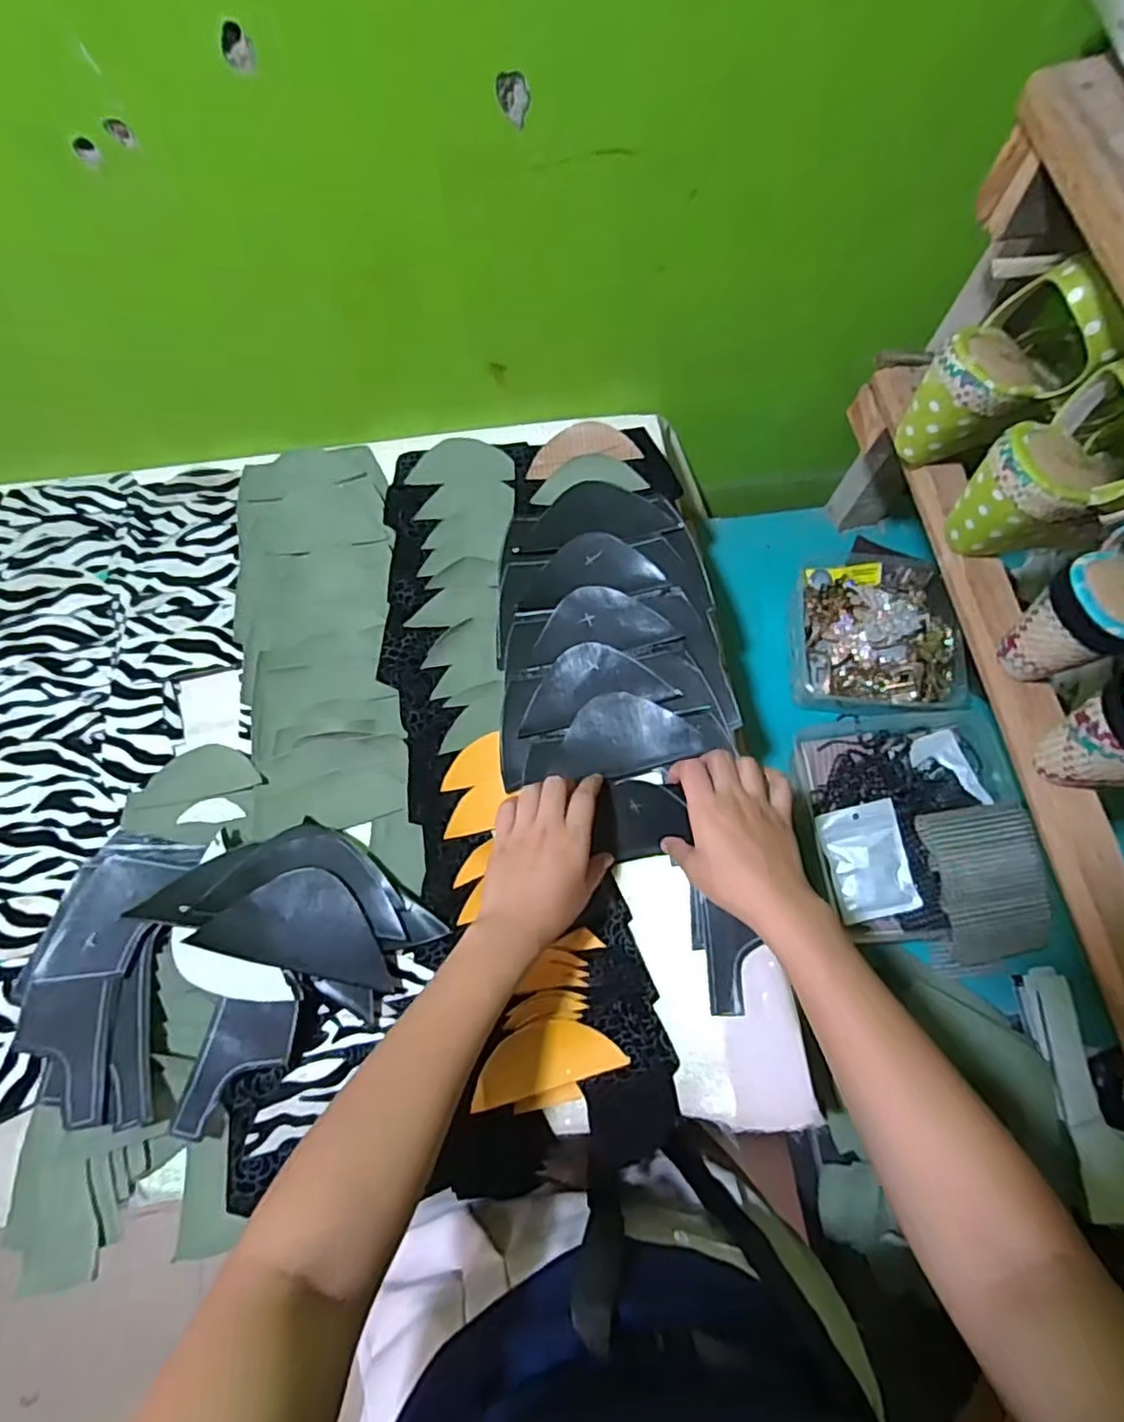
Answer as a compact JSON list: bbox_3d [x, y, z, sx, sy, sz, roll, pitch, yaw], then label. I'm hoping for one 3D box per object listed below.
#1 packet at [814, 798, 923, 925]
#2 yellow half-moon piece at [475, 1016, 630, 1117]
[{"bbox_3d":[0.271,0.133,0.589,0.068,0.005,0.097,-14,82,7],"label":"packet"},{"bbox_3d":[-0.012,0.243,0.466,0.105,0.011,0.044,-15,72,-5],"label":"yellow half-moon piece"}]

